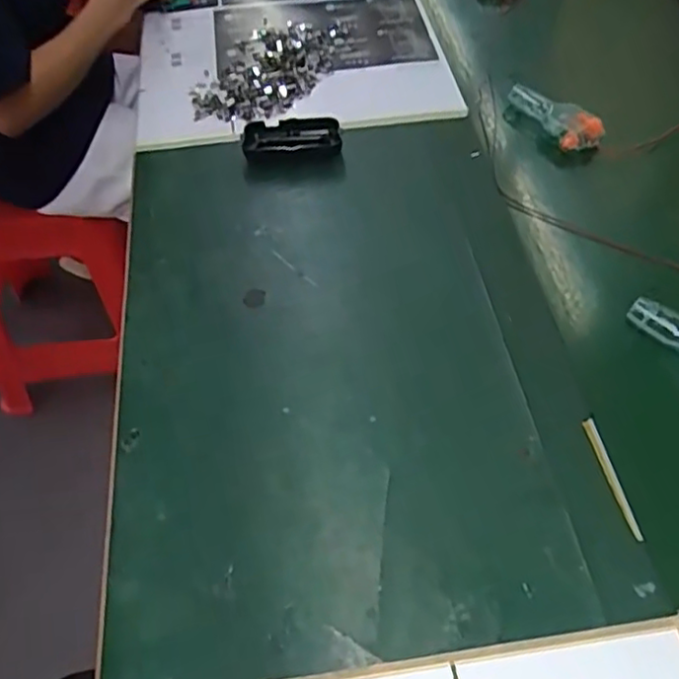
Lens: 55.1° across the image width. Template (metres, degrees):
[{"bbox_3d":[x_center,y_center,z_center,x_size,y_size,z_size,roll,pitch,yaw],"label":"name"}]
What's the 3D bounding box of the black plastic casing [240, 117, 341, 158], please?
[{"bbox_3d":[-0.055,-0.230,0.747,0.110,0.031,0.050,-2,54,-2],"label":"black plastic casing"}]

